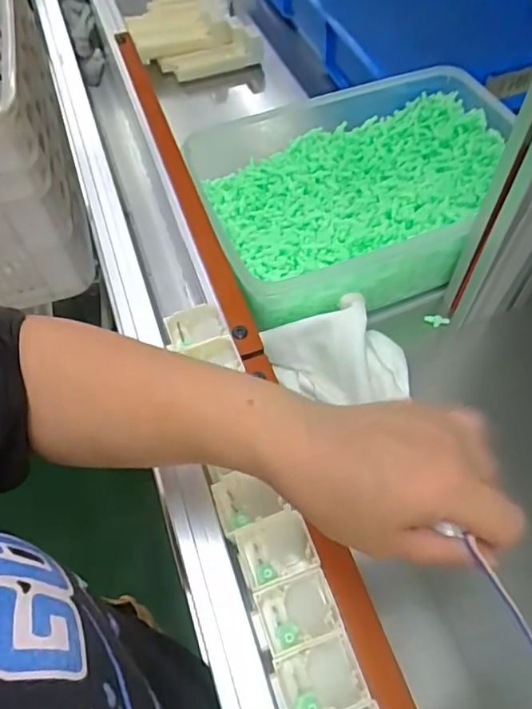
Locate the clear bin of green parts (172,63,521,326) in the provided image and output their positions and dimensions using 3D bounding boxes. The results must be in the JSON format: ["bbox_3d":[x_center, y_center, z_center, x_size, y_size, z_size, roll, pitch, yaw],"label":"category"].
[{"bbox_3d":[0.116,-0.177,0.609,0.368,0.096,0.245,-22,60,-12],"label":"clear bin of green parts"}]

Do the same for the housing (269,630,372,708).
[{"bbox_3d":[0.028,0.182,0.298,0.048,0.031,0.035,-18,60,-10],"label":"housing"}]

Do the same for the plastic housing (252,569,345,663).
[{"bbox_3d":[0.017,0.153,0.315,0.048,0.030,0.036,-18,59,-9],"label":"plastic housing"}]

